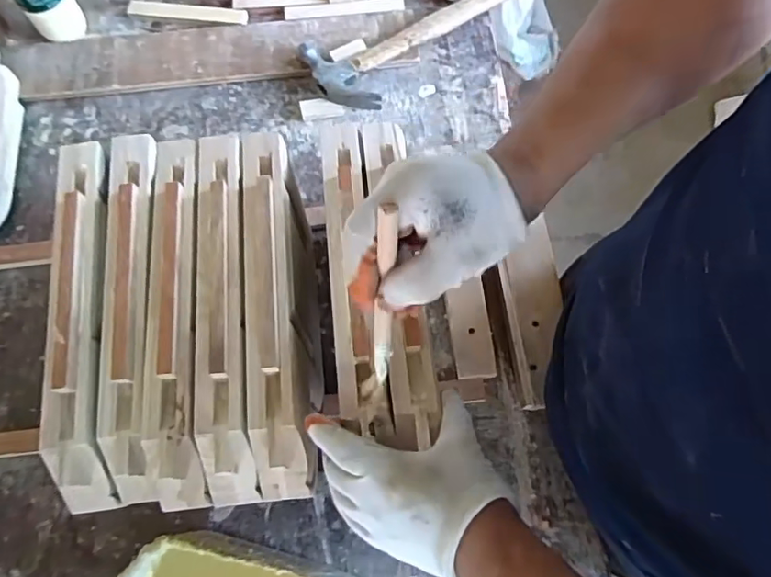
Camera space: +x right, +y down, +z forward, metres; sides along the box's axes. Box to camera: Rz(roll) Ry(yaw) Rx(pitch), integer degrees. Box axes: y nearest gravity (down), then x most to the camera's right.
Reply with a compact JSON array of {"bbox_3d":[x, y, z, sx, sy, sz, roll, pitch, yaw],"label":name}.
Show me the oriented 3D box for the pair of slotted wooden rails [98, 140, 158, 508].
[{"bbox_3d":[-0.215,0.014,0.477,0.043,0.064,0.315,-8,70,-2],"label":"pair of slotted wooden rails"}]

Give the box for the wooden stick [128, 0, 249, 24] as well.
[{"bbox_3d":[-0.290,-0.404,0.805,0.182,0.008,0.023,8,82,8],"label":"wooden stick"}]

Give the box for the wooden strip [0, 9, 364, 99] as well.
[{"bbox_3d":[-0.279,-0.335,0.776,0.476,0.016,0.109,-6,70,0],"label":"wooden strip"}]

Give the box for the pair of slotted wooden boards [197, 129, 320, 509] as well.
[{"bbox_3d":[-0.138,0.012,0.473,0.043,0.065,0.320,-7,70,-1],"label":"pair of slotted wooden boards"}]

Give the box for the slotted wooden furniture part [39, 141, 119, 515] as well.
[{"bbox_3d":[-0.258,0.021,0.474,0.044,0.067,0.318,-9,70,-2],"label":"slotted wooden furniture part"}]

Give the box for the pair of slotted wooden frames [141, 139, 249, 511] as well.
[{"bbox_3d":[-0.175,0.016,0.469,0.043,0.058,0.316,-7,70,-2],"label":"pair of slotted wooden frames"}]

